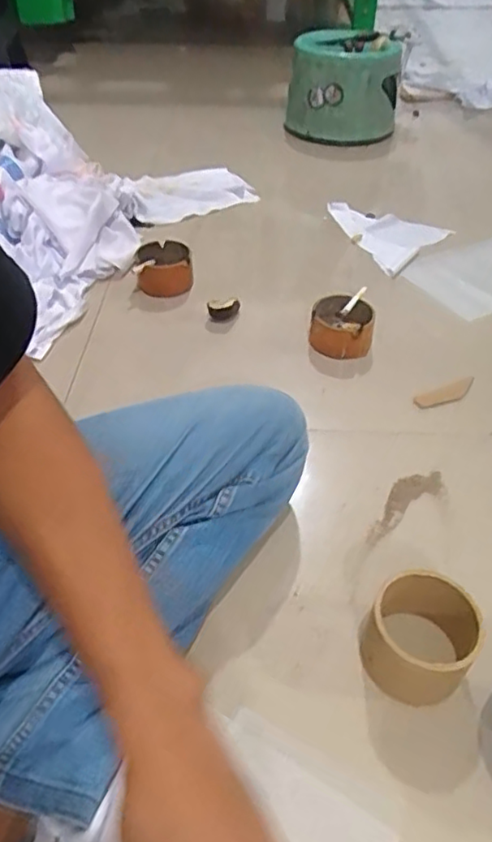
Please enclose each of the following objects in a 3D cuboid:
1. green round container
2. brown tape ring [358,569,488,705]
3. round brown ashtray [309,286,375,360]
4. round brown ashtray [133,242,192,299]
[{"bbox_3d":[0.214,-0.732,1.384,0.238,0.201,0.212,8,43,8],"label":"green round container"},{"bbox_3d":[0.140,0.174,0.500,0.079,0.069,0.081,1,42,-1],"label":"brown tape ring"},{"bbox_3d":[0.127,-0.124,0.829,0.081,0.051,0.087,8,43,8],"label":"round brown ashtray"},{"bbox_3d":[-0.121,-0.227,0.934,0.084,0.048,0.087,1,42,-1],"label":"round brown ashtray"}]

